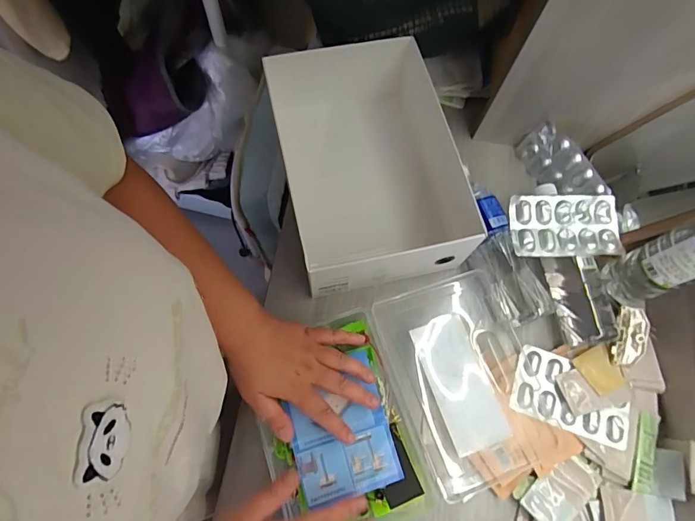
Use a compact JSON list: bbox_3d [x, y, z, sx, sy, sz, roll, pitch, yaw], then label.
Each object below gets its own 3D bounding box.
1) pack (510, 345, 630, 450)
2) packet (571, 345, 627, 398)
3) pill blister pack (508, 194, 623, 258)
[{"bbox_3d":[0.268,0.162,0.512,0.135,0.012,0.080,21,71,5],"label":"pack"},{"bbox_3d":[0.309,0.133,0.517,0.049,0.007,0.053,-24,74,-11],"label":"packet"},{"bbox_3d":[0.276,-0.044,0.541,0.137,0.009,0.081,-1,74,1],"label":"pill blister pack"}]

